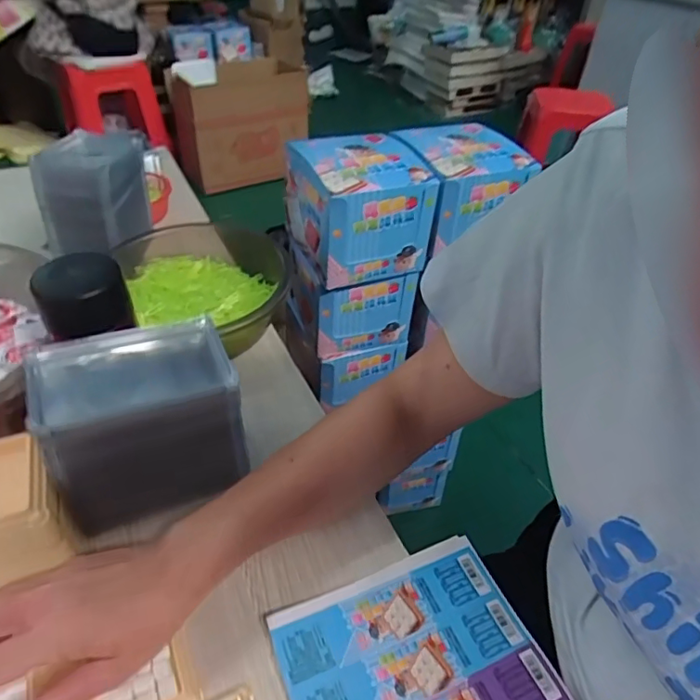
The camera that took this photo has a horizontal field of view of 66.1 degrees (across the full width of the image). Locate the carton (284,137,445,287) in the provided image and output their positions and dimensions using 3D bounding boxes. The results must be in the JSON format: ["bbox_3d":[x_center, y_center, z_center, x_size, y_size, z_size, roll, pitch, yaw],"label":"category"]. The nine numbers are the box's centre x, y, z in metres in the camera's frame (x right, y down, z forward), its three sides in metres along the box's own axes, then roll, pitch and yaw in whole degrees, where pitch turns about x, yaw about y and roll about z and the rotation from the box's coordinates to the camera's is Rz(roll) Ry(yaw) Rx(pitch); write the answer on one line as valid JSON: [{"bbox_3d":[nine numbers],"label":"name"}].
[{"bbox_3d":[0.007,-0.194,0.717,0.156,0.132,0.164,-15,45,-20],"label":"carton"}]

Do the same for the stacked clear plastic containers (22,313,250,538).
[{"bbox_3d":[-0.165,0.061,0.437,0.140,0.129,0.092,-18,46,-23],"label":"stacked clear plastic containers"}]

